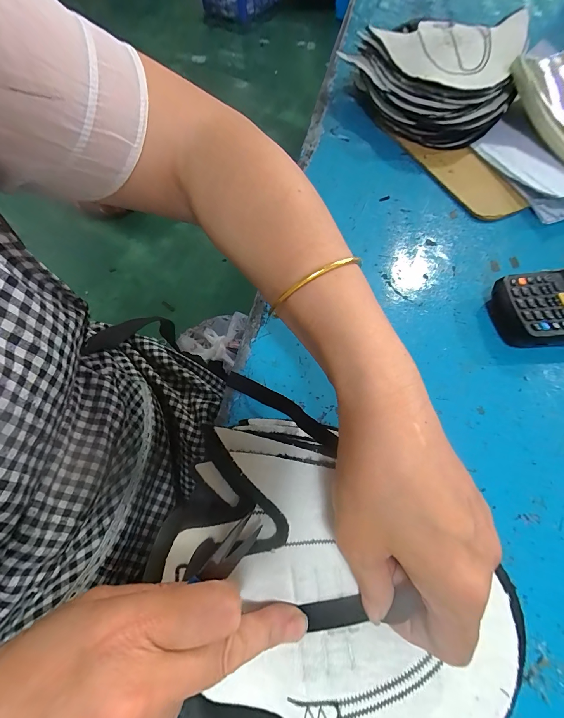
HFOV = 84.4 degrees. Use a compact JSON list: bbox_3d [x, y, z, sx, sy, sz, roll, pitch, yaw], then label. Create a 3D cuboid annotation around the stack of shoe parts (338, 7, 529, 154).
[{"bbox_3d":[0.198,-0.387,0.409,0.209,0.070,0.219,26,67,12],"label":"stack of shoe parts"}]

